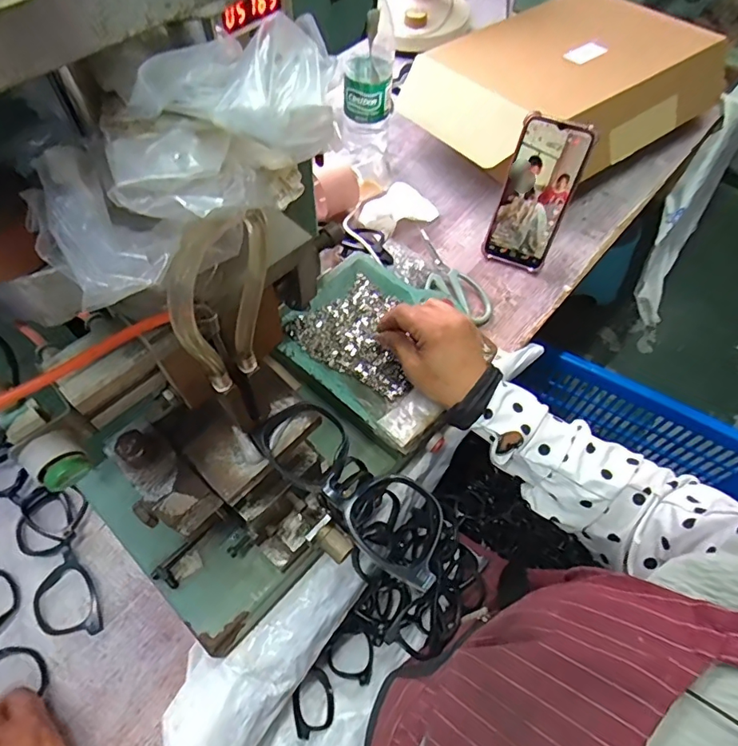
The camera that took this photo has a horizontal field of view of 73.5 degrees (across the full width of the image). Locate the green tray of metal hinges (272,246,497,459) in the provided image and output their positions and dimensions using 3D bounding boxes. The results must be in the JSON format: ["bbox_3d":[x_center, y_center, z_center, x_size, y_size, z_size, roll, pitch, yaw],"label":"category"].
[{"bbox_3d":[0.010,-0.034,0.491,0.187,0.018,0.158,36,66,17],"label":"green tray of metal hinges"}]

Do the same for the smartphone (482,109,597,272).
[{"bbox_3d":[0.196,-0.207,0.584,0.080,0.169,0.017,20,34,10],"label":"smartphone"}]

